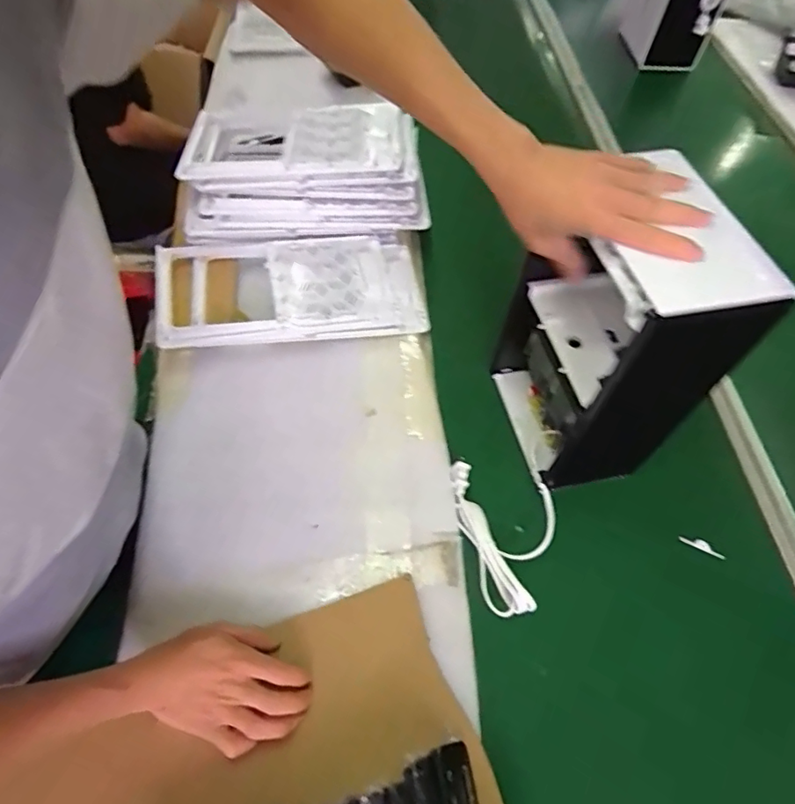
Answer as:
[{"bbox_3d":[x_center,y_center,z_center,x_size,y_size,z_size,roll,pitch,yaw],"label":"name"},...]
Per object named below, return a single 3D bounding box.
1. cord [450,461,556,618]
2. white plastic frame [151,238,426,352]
[{"bbox_3d":[0.121,0.168,0.640,0.135,0.021,0.167,12,58,7],"label":"cord"},{"bbox_3d":[-0.160,-0.174,0.818,0.396,0.034,0.199,-7,59,-12],"label":"white plastic frame"}]

